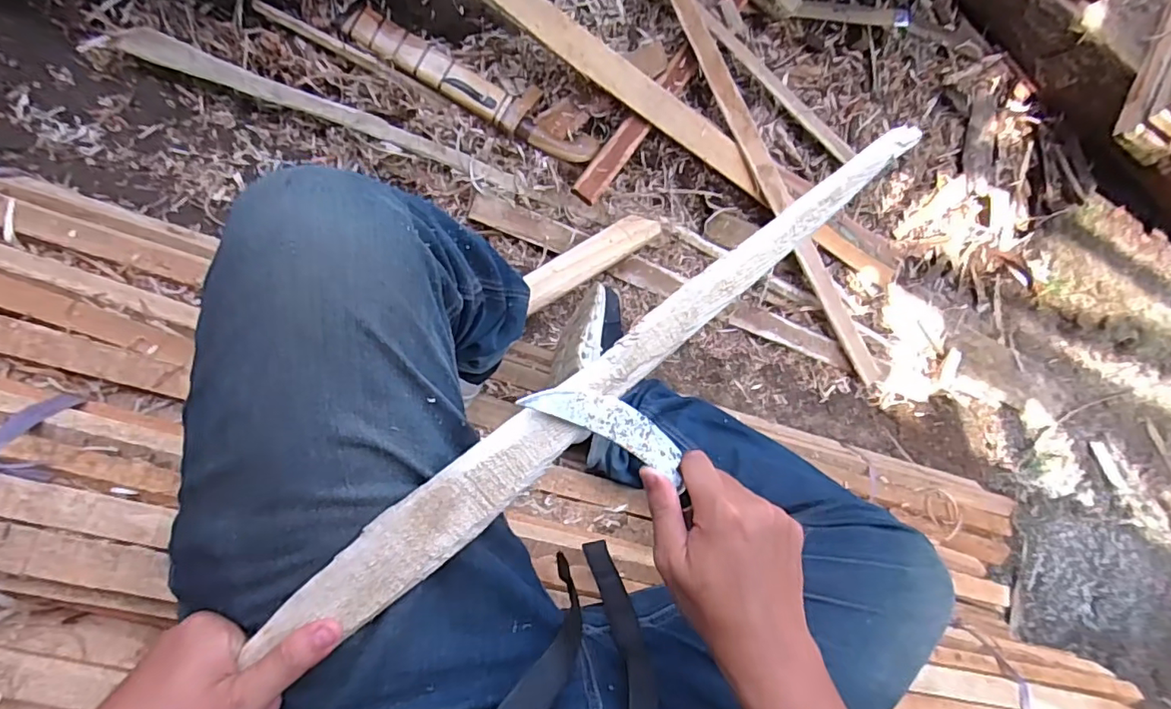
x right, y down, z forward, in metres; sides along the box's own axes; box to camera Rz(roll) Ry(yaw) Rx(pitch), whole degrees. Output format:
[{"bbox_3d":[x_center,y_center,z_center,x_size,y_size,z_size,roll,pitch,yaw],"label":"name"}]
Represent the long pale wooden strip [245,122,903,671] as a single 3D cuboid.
[{"bbox_3d":[0.025,0.005,0.330,0.472,0.009,0.040,-38,95,-10],"label":"long pale wooden strip"}]

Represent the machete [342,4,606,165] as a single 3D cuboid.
[{"bbox_3d":[-0.181,-0.447,0.934,0.436,0.033,0.079,28,84,-8],"label":"machete"}]

